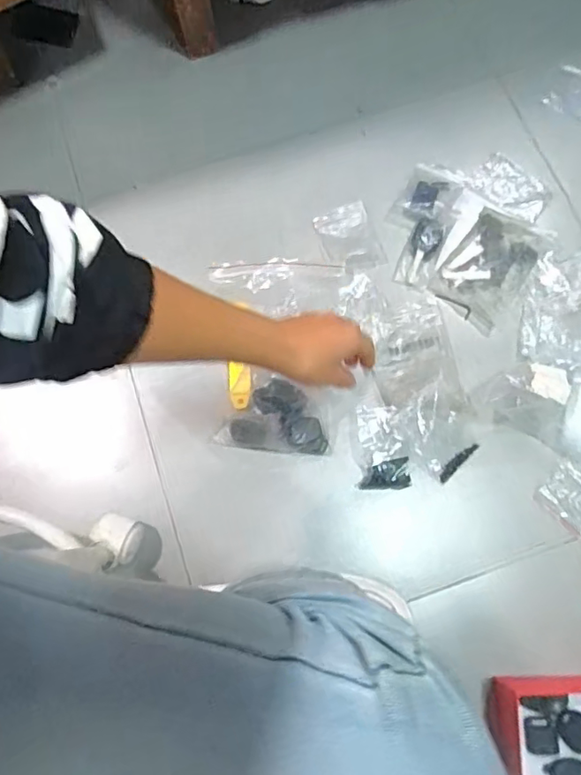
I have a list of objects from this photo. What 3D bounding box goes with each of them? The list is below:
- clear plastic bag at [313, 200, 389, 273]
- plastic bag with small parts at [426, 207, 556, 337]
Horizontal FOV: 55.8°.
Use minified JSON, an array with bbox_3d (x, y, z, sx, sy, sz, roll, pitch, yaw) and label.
[{"bbox_3d":[0.074,-0.187,0.697,0.066,0.012,0.093,-17,74,-4],"label":"clear plastic bag"},{"bbox_3d":[0.247,-0.151,0.674,0.102,0.013,0.149,34,78,10],"label":"plastic bag with small parts"}]

